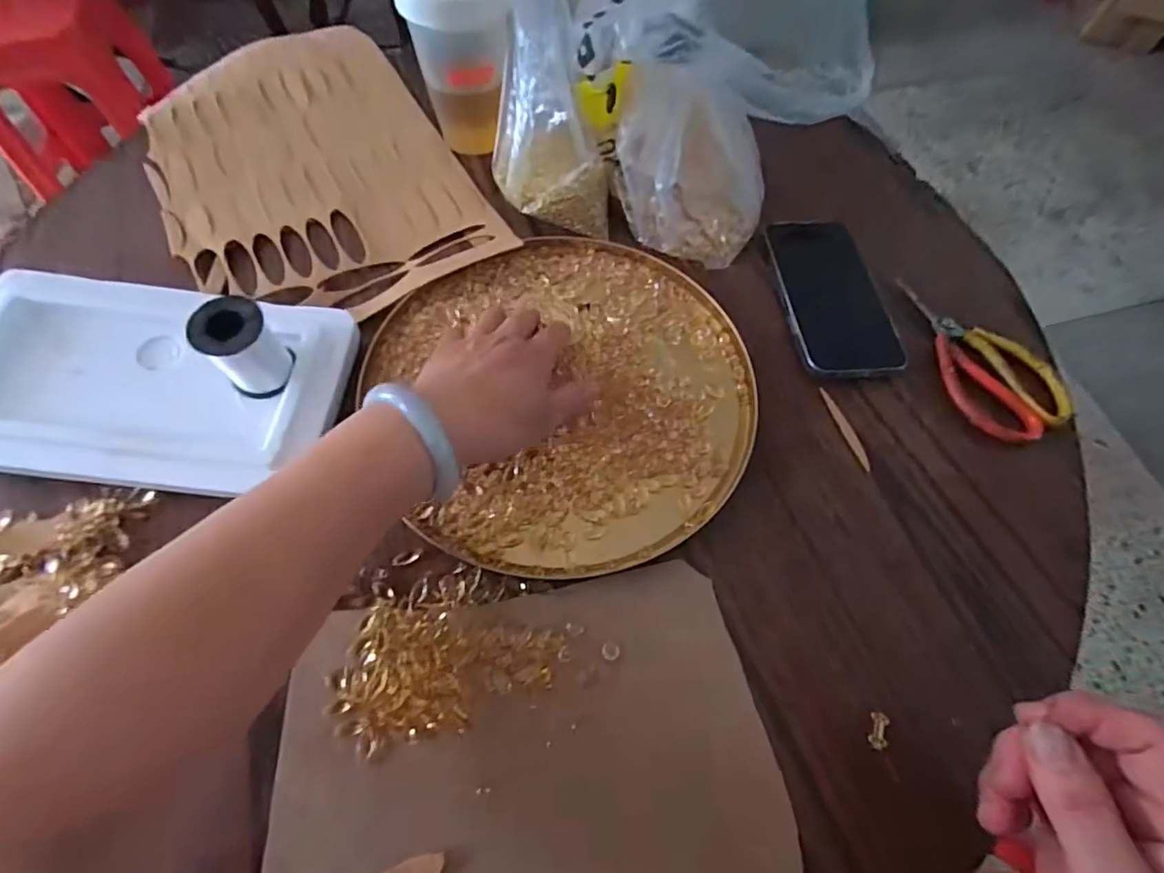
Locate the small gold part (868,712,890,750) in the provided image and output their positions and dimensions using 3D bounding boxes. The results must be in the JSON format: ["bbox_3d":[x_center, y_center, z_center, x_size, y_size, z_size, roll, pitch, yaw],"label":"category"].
[{"bbox_3d":[0.168,0.168,0.307,0.010,0.009,0.019,18,65,6],"label":"small gold part"}]

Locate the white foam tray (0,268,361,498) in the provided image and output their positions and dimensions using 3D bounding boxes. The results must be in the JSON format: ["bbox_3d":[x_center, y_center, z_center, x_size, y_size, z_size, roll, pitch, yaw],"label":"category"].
[{"bbox_3d":[-0.296,-0.038,0.372,0.255,0.040,0.152,5,65,1],"label":"white foam tray"}]

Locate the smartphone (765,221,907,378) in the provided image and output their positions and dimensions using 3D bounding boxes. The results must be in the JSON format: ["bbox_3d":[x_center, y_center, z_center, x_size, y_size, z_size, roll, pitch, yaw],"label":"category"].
[{"bbox_3d":[0.199,-0.116,0.436,0.076,0.015,0.153,-6,65,-4],"label":"smartphone"}]

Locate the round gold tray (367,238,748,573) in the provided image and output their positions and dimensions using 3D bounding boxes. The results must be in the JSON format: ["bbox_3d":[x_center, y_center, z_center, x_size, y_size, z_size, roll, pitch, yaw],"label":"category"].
[{"bbox_3d":[-0.007,-0.039,0.396,0.259,0.012,0.267,1,65,-2],"label":"round gold tray"}]

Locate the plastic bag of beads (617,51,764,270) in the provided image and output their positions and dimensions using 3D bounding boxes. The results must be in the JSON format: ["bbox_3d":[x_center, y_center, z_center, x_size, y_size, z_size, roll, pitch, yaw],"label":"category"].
[{"bbox_3d":[0.088,-0.219,0.430,0.132,0.108,0.091,11,64,3],"label":"plastic bag of beads"}]

